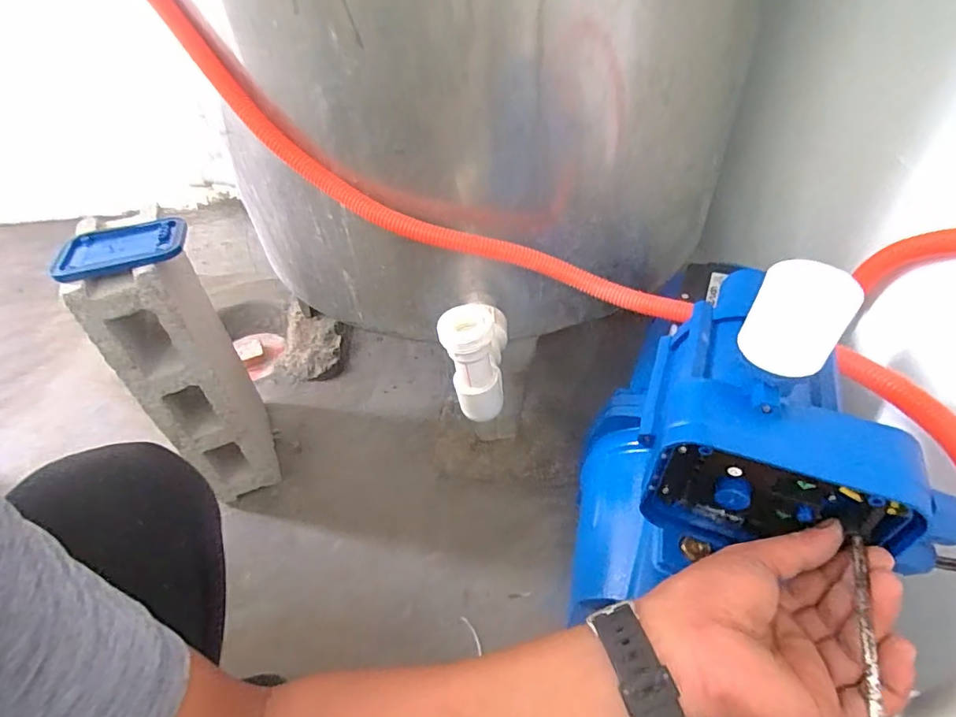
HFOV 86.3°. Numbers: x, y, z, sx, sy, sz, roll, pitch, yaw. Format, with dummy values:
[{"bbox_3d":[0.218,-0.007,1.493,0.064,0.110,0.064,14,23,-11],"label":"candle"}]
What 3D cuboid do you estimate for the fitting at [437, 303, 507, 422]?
[{"bbox_3d":[-0.002,0.008,0.481,0.058,0.111,0.045,-17,46,-12],"label":"fitting"}]

